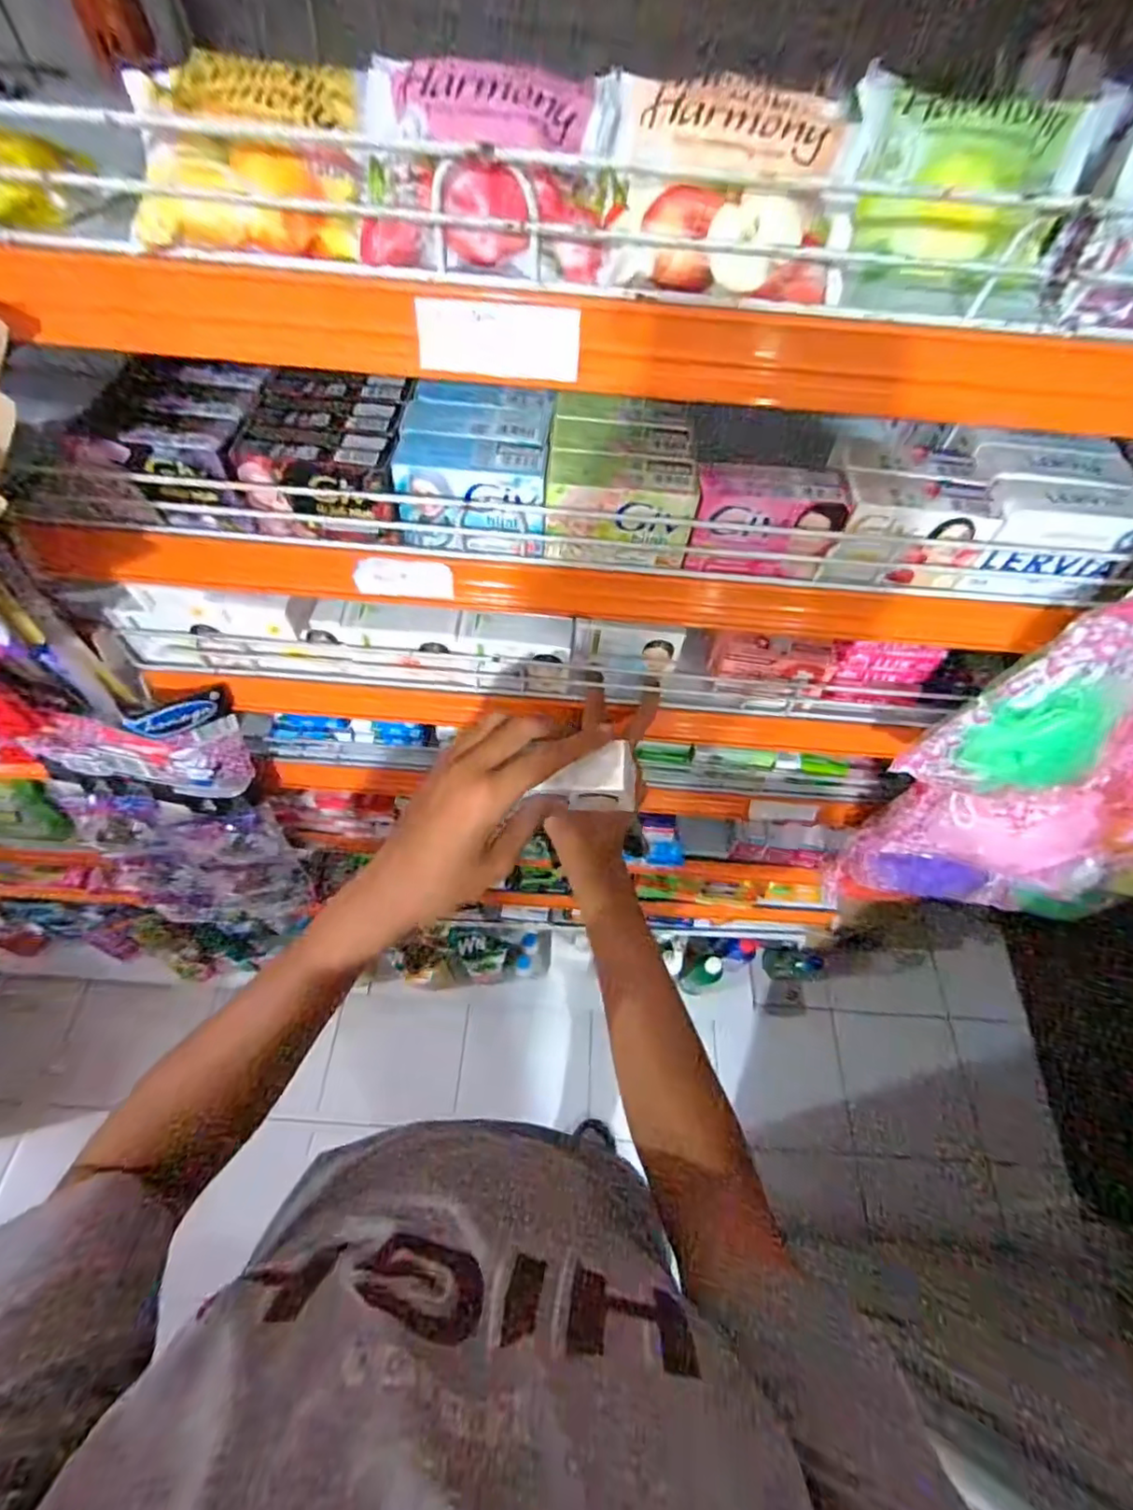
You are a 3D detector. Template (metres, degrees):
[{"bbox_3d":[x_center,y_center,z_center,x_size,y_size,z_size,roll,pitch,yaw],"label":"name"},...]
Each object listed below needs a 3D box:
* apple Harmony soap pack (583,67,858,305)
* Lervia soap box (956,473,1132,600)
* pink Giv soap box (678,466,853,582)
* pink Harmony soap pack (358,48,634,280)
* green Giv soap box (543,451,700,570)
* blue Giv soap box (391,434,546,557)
[{"bbox_3d":[0.066,-0.237,0.249,0.112,0.070,0.028,5,24,-2],"label":"apple Harmony soap pack"},{"bbox_3d":[0.306,-0.139,0.376,0.094,0.059,0.041,10,59,1],"label":"Lervia soap box"},{"bbox_3d":[0.125,-0.150,0.375,0.089,0.055,0.037,5,59,-2],"label":"pink Giv soap box"},{"bbox_3d":[-0.031,-0.245,0.246,0.104,0.054,0.055,2,59,-3],"label":"pink Harmony soap pack"},{"bbox_3d":[0.033,-0.154,0.372,0.090,0.055,0.036,2,59,-3],"label":"green Giv soap box"},{"bbox_3d":[-0.059,-0.163,0.372,0.091,0.053,0.036,7,59,0],"label":"blue Giv soap box"}]

